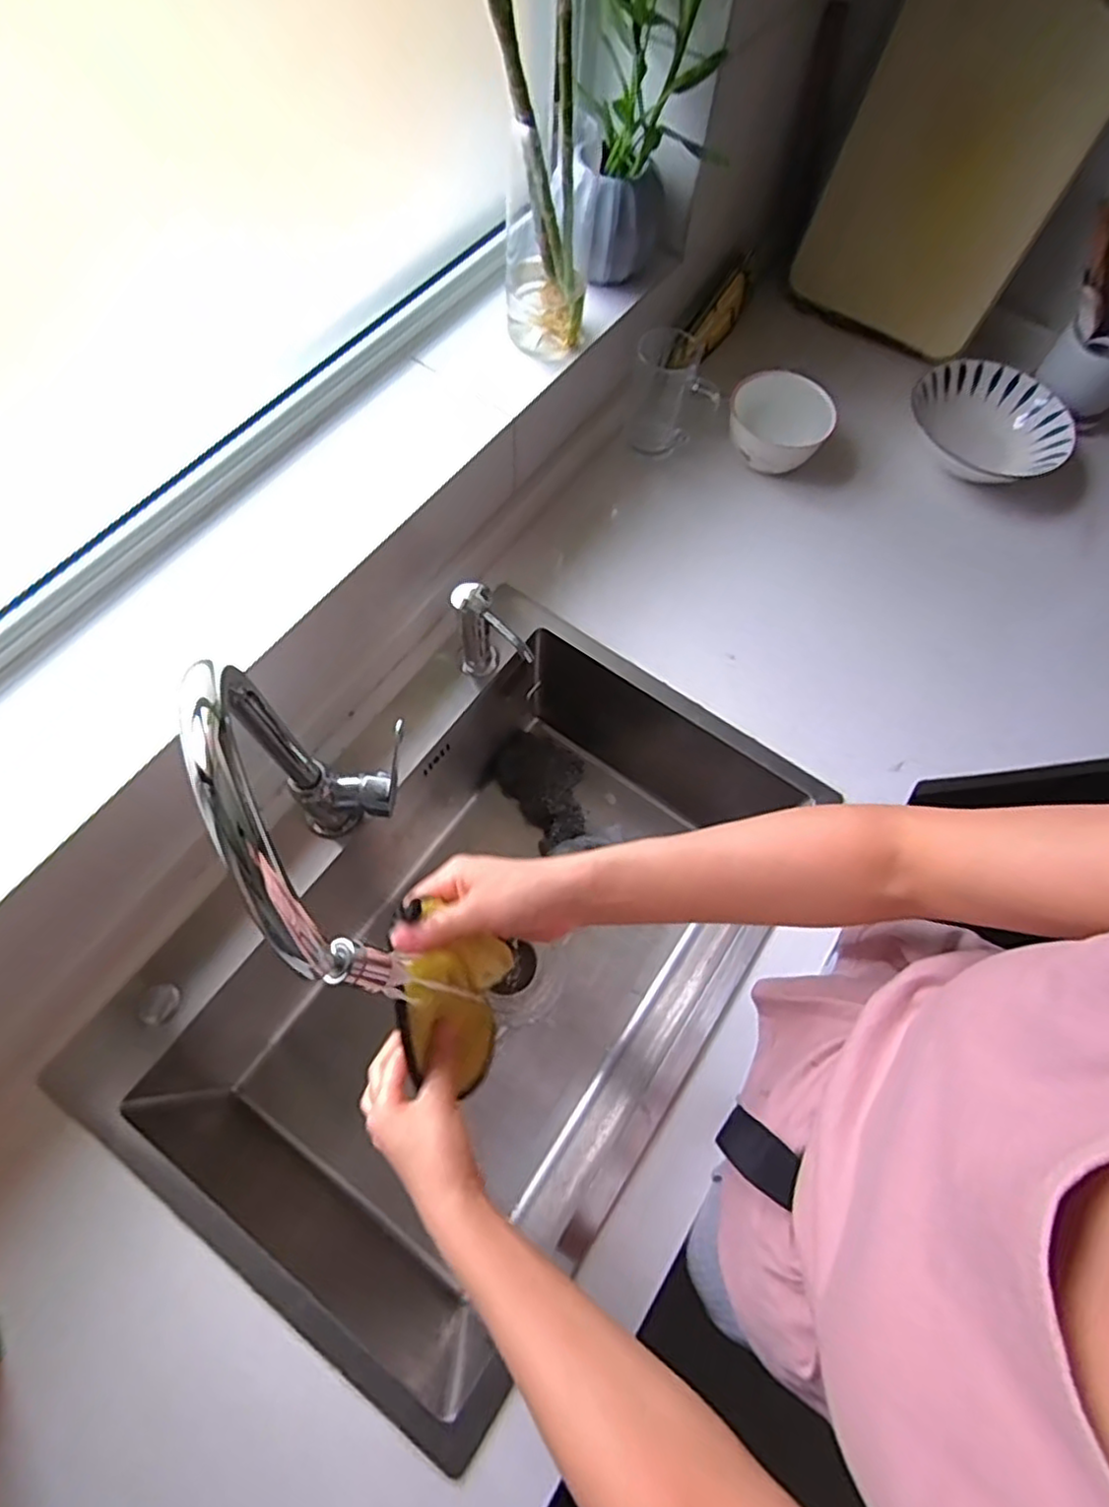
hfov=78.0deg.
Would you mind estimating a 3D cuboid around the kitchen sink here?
[{"bbox_3d":[-0.063,0.201,0.768,0.450,0.289,0.670,31,68,11],"label":"kitchen sink"}]

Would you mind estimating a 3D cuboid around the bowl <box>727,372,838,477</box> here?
[{"bbox_3d":[0.287,-0.422,0.873,0.122,0.078,0.122,1,66,-2],"label":"bowl"}]

